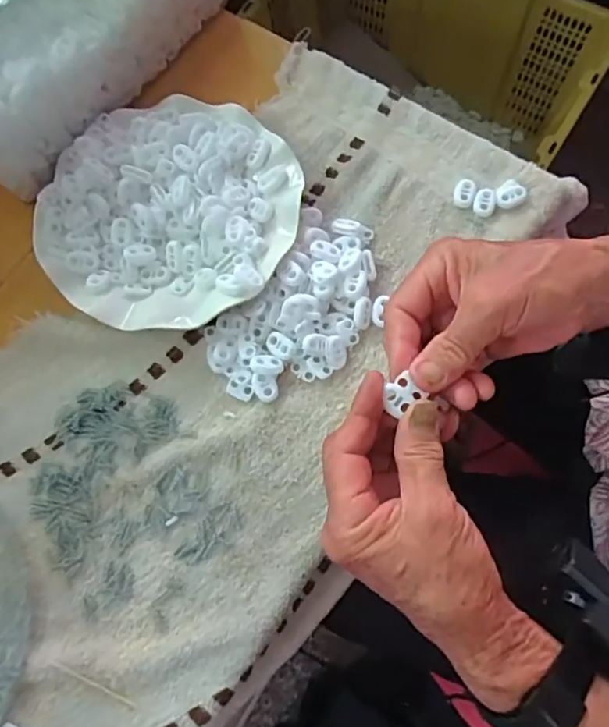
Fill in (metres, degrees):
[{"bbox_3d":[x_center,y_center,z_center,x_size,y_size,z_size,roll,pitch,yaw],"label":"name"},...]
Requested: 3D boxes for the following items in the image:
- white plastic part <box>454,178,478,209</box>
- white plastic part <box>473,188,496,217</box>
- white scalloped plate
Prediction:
[{"bbox_3d":[0.118,-0.127,0.418,0.016,0.007,0.024,20,75,8],"label":"white plastic part"},{"bbox_3d":[0.131,-0.118,0.413,0.015,0.006,0.022,21,75,9],"label":"white plastic part"},{"bbox_3d":[-0.095,-0.110,0.405,0.174,0.030,0.179,-1,73,2],"label":"white scalloped plate"}]

